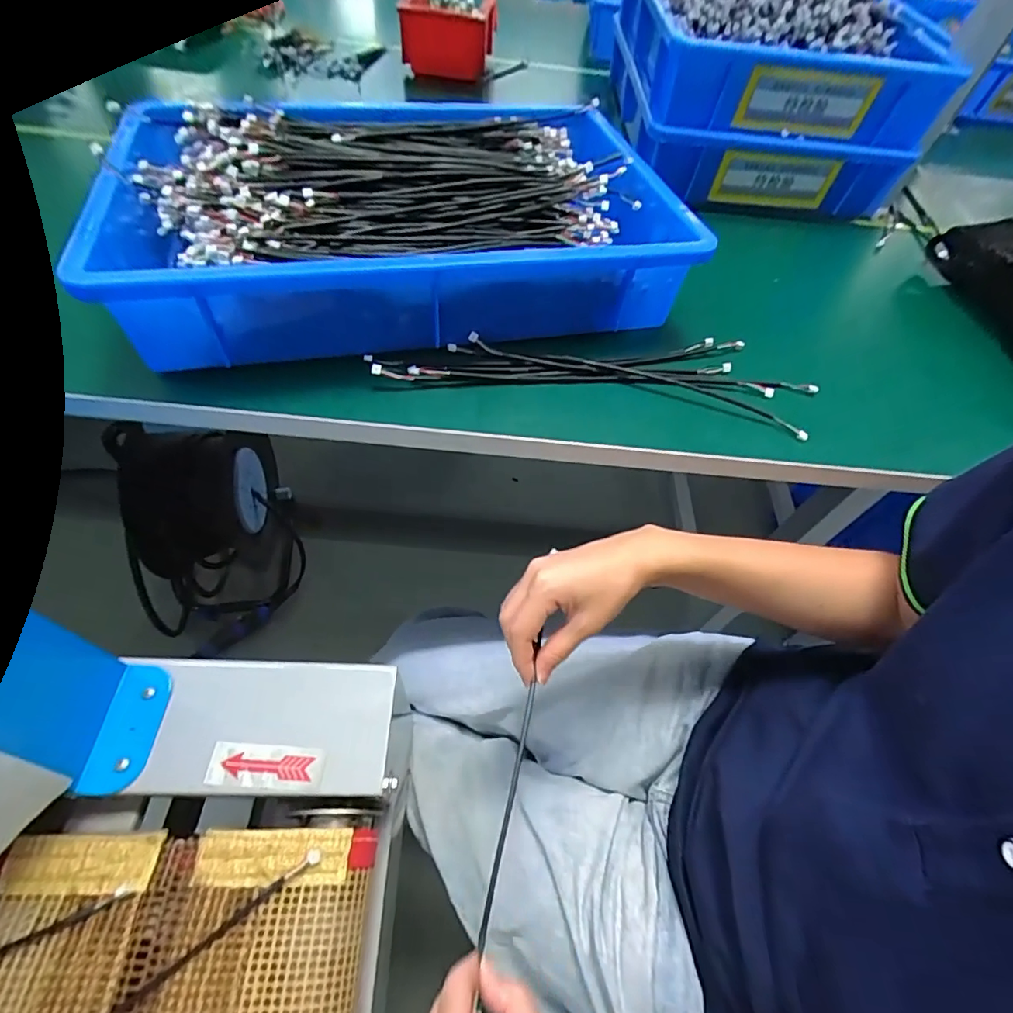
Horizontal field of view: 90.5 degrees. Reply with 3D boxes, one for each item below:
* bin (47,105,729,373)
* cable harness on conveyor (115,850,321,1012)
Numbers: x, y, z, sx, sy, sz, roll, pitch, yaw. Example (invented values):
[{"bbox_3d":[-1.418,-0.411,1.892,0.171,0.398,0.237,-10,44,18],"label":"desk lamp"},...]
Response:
[{"bbox_3d":[-0.081,-0.245,0.432,0.436,0.095,0.288,-9,58,-13],"label":"bin"},{"bbox_3d":[-0.228,0.286,0.255,0.286,0.007,0.012,-33,65,-25],"label":"cable harness on conveyor"}]

